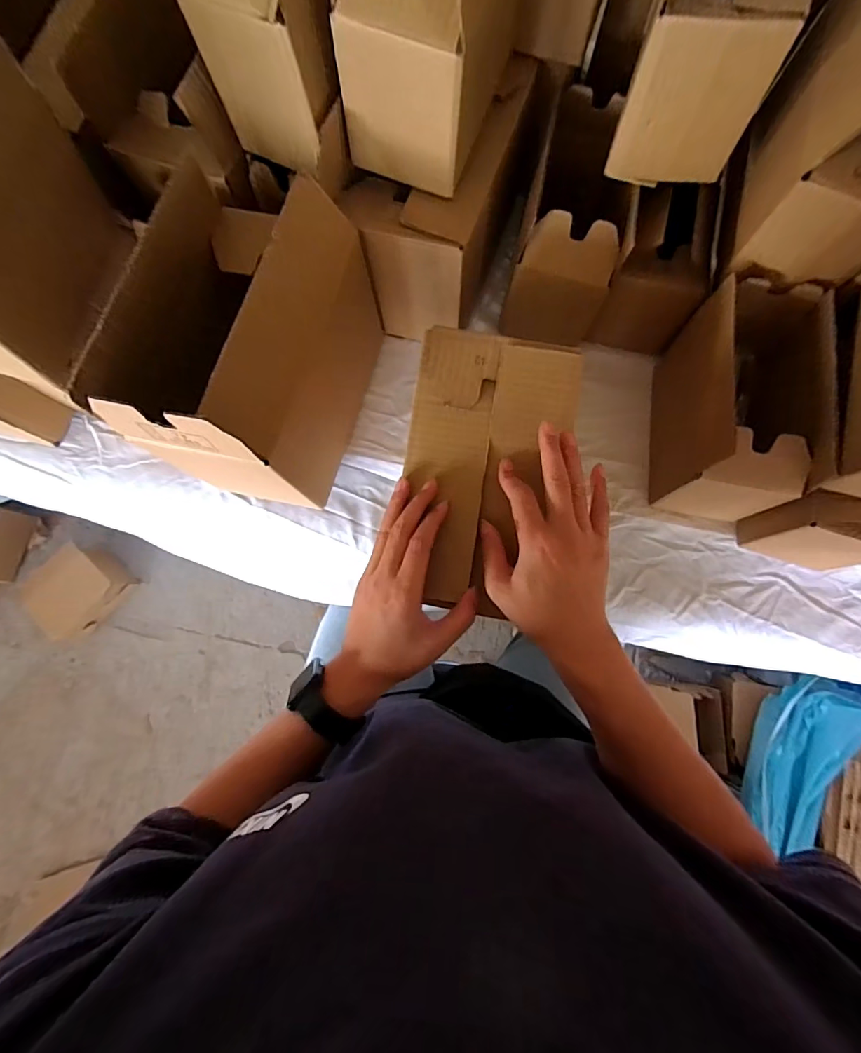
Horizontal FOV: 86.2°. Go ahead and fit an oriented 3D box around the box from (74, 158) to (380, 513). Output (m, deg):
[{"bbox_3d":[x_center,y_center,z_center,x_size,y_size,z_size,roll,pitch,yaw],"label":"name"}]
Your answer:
[{"bbox_3d":[-0.158,-0.163,0.436,0.148,0.201,0.233,16,80,3],"label":"box"}]

